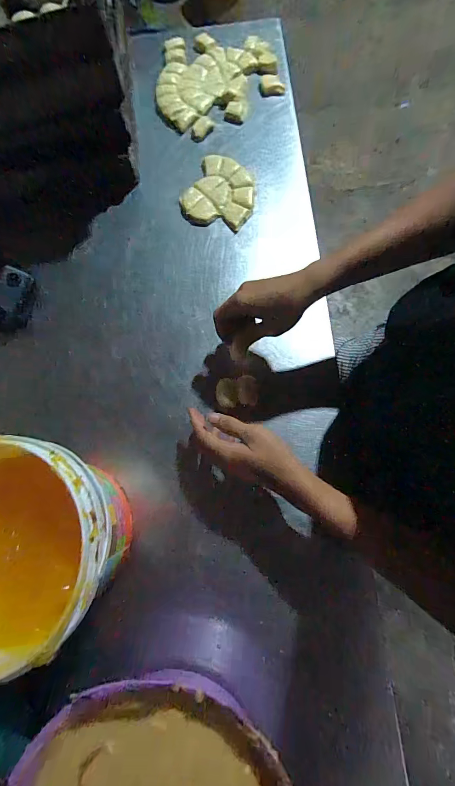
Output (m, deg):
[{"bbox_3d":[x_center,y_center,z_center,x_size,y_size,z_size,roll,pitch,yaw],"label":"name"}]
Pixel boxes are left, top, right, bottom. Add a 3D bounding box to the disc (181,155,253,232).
[{"bbox_3d":[-0.013,-0.354,0.619,0.120,0.010,0.140,13,77,5],"label":"disc"}]

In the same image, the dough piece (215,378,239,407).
[{"bbox_3d":[0.000,0.000,0.517,0.032,0.022,0.045,2,77,2],"label":"dough piece"}]

